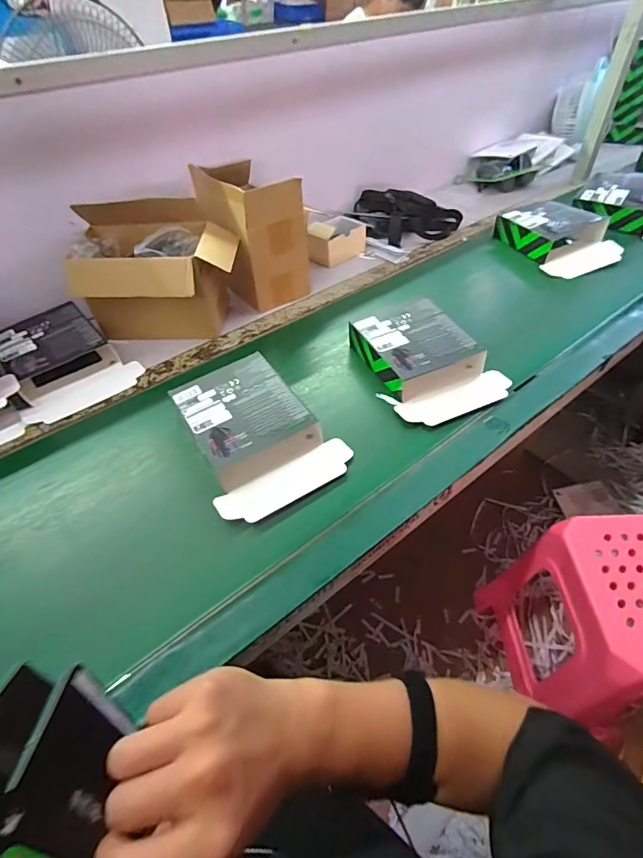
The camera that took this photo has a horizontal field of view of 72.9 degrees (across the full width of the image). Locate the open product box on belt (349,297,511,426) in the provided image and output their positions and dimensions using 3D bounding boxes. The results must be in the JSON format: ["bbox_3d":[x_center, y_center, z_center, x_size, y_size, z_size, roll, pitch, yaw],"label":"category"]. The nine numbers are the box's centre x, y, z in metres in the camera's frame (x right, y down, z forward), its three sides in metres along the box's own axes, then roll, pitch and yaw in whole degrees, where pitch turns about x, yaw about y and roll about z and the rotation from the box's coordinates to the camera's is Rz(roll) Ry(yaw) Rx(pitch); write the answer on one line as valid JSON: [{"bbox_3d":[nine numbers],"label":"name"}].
[{"bbox_3d":[0.176,-0.118,0.729,0.188,0.063,0.230,-20,49,-16],"label":"open product box on belt"}]

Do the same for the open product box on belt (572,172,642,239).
[{"bbox_3d":[0.793,-0.577,1.091,0.250,0.084,0.166,27,53,26],"label":"open product box on belt"}]

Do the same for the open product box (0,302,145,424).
[{"bbox_3d":[-0.451,-0.129,0.765,0.193,0.065,0.239,-30,52,-23],"label":"open product box"}]

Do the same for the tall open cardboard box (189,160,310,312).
[{"bbox_3d":[-0.145,-0.405,0.900,0.131,0.224,0.236,-28,51,-22],"label":"tall open cardboard box"}]

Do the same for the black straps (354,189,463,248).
[{"bbox_3d":[0.209,-0.537,1.100,0.278,0.080,0.190,10,48,12],"label":"black straps"}]

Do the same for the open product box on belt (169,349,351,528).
[{"bbox_3d":[-0.097,0.003,0.632,0.195,0.065,0.246,-28,51,-22],"label":"open product box on belt"}]

